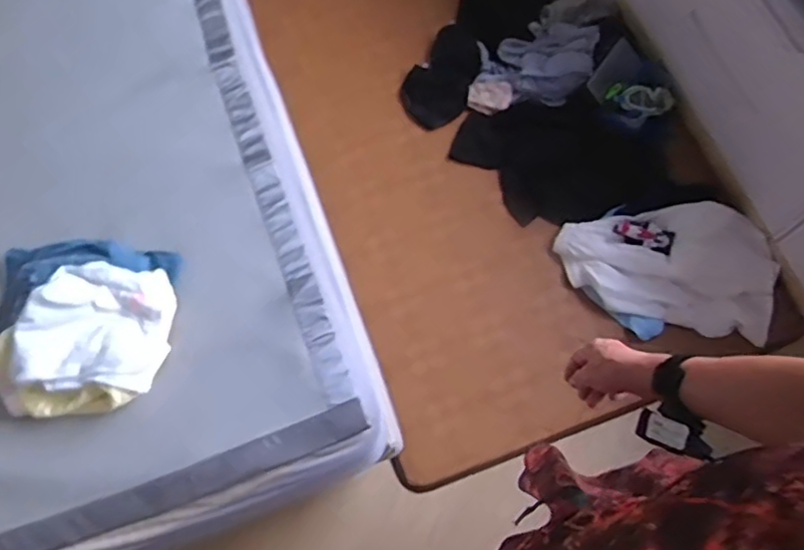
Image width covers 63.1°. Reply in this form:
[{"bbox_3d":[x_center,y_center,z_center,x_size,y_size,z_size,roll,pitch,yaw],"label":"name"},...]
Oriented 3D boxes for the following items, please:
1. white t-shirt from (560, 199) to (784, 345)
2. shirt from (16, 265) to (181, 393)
[{"bbox_3d":[0.627,-0.034,1.562,0.488,0.065,0.295,13,71,5],"label":"white t-shirt"},{"bbox_3d":[-0.478,0.084,1.035,0.217,0.106,0.192,2,71,4],"label":"shirt"}]

